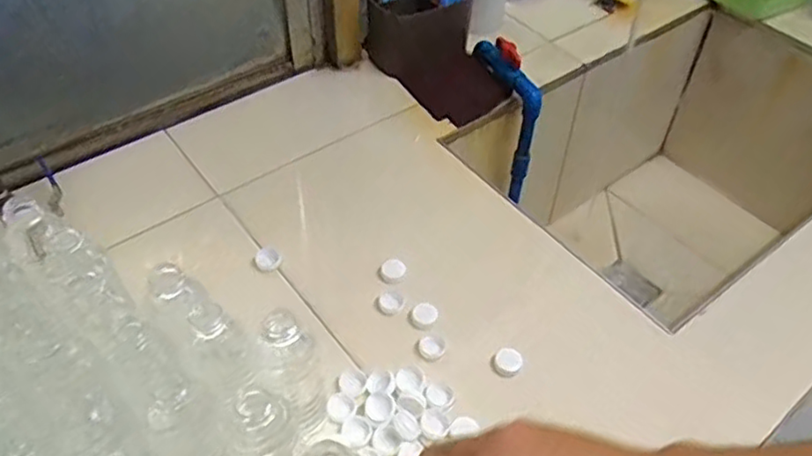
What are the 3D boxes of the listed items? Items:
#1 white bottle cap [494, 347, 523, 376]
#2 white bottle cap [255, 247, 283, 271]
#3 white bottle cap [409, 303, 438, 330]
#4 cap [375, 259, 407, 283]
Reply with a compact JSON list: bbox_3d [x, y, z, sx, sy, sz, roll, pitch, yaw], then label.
[{"bbox_3d":[0.103,0.135,0.654,0.027,0.018,0.023,11,48,8],"label":"white bottle cap"},{"bbox_3d":[-0.155,0.035,0.736,0.026,0.016,0.024,1,48,-1],"label":"white bottle cap"},{"bbox_3d":[0.018,0.093,0.688,0.029,0.019,0.021,6,48,3],"label":"white bottle cap"},{"bbox_3d":[-0.016,0.048,0.731,0.026,0.017,0.025,1,48,-1],"label":"cap"}]

